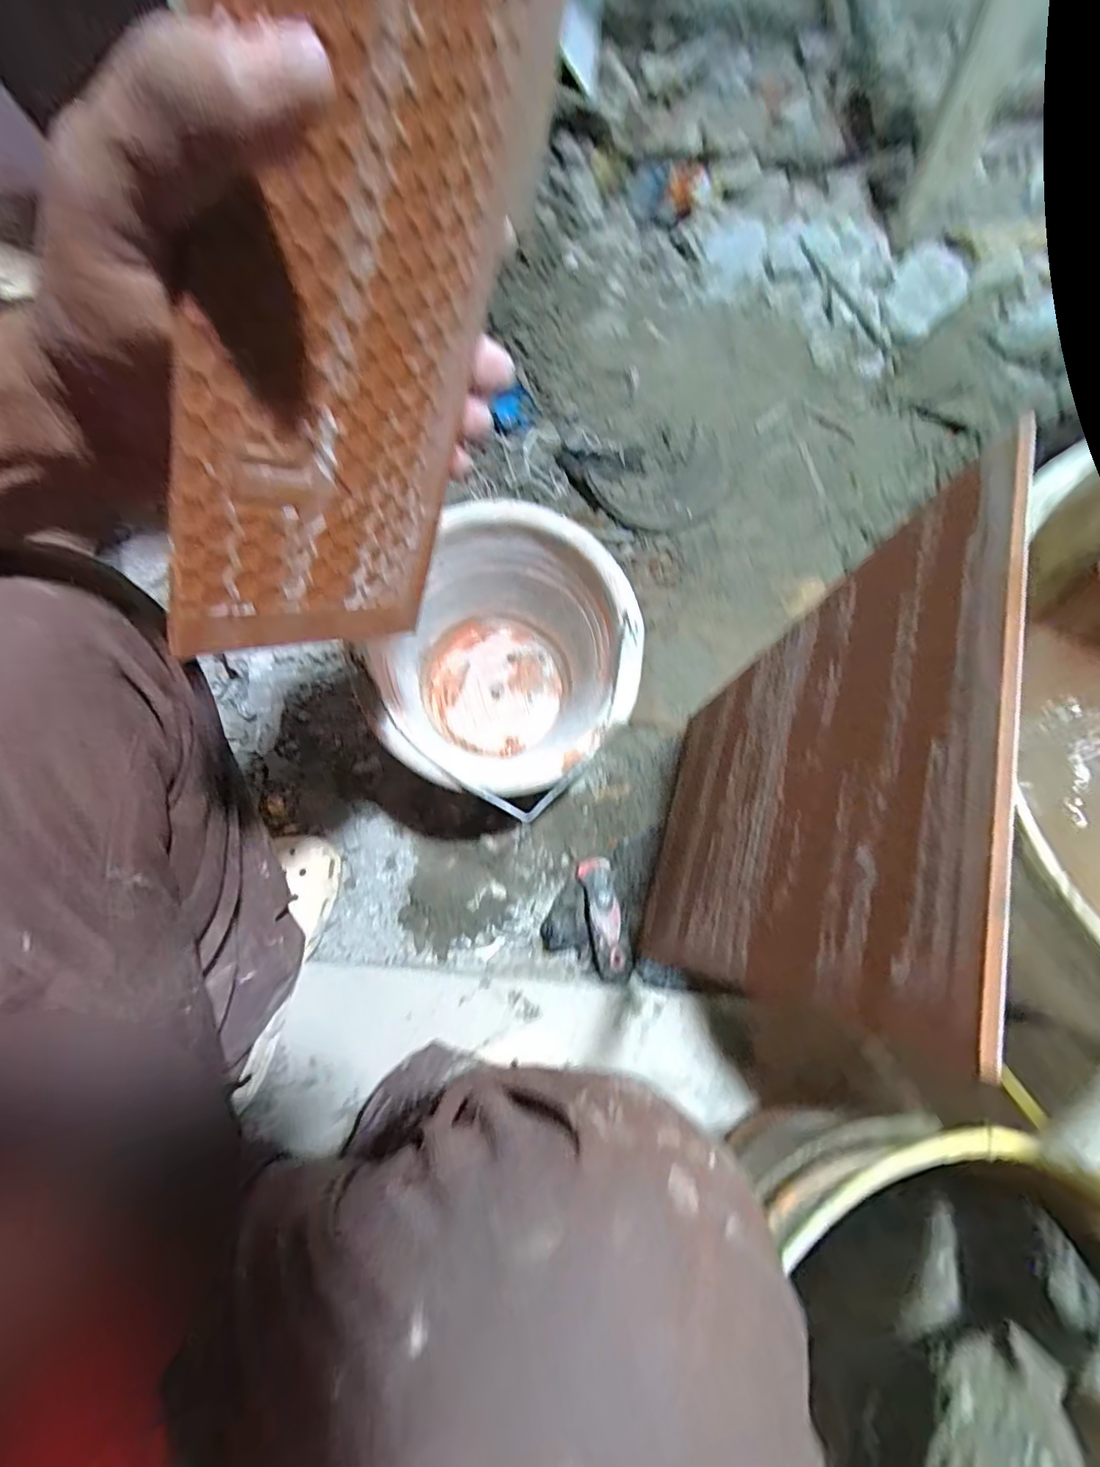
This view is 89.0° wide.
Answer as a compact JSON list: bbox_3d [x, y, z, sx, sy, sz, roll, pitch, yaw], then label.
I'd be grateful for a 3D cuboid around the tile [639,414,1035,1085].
[{"bbox_3d":[0.140,0.041,0.372,0.011,0.382,0.239,17,73,0],"label":"tile"}]

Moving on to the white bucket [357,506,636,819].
[{"bbox_3d":[-0.041,-0.055,0.546,0.227,0.175,0.246,-1,77,5],"label":"white bucket"}]

